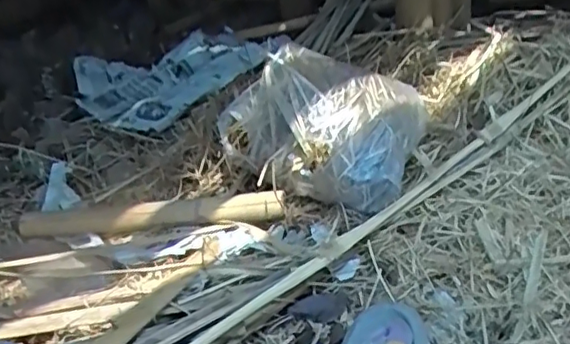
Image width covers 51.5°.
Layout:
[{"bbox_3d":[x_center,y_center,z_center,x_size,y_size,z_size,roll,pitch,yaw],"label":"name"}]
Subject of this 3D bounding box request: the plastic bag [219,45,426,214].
[{"bbox_3d":[0.060,-0.087,0.971,0.295,0.195,0.212,14,37,28],"label":"plastic bag"}]

